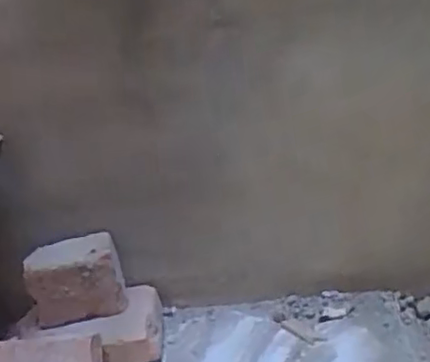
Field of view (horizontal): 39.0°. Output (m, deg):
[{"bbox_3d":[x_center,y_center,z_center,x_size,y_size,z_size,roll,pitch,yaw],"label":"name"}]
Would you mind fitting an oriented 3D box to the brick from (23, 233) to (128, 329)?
[{"bbox_3d":[-0.168,0.121,0.738,0.112,0.092,0.050,-9,33,-2],"label":"brick"}]

